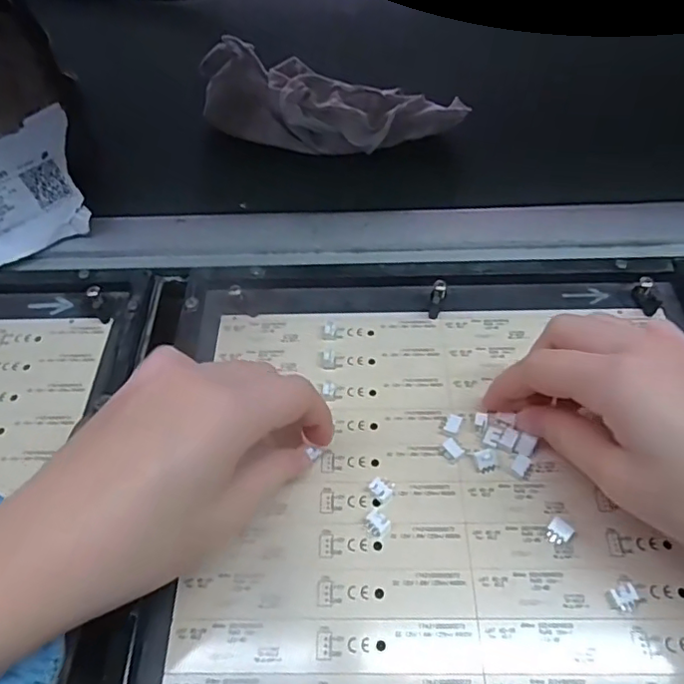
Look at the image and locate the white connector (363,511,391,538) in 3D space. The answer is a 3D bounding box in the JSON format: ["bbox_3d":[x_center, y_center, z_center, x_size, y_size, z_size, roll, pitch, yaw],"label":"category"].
[{"bbox_3d":[0.016,0.084,0.256,0.011,0.007,0.009,32,63,22],"label":"white connector"}]

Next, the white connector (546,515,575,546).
[{"bbox_3d":[0.098,0.086,0.252,0.009,0.008,0.010,-37,62,-20],"label":"white connector"}]

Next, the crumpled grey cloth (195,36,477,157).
[{"bbox_3d":[-0.016,-0.173,0.408,0.204,0.045,0.068,13,57,10],"label":"crumpled grey cloth"}]

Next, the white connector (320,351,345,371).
[{"bbox_3d":[-0.006,0.010,0.309,0.013,0.005,0.012,3,56,6],"label":"white connector"}]

